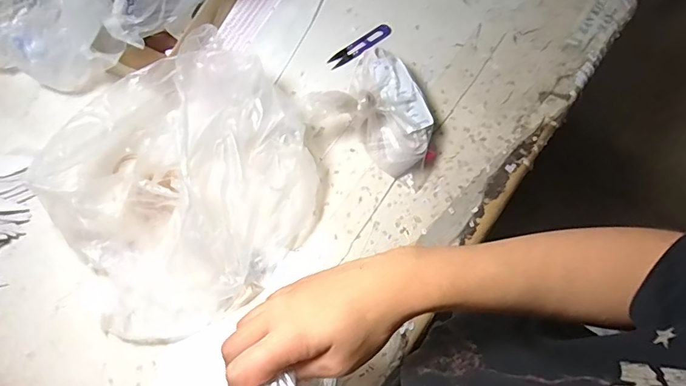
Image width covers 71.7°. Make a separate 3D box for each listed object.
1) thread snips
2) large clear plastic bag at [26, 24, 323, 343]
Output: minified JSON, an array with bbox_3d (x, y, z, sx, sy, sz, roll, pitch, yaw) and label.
[{"bbox_3d":[0.025,-0.212,0.684,0.102,0.010,0.023,-34,74,-11],"label":"thread snips"},{"bbox_3d":[-0.176,-0.011,0.536,0.284,0.140,0.269,-29,73,-9],"label":"large clear plastic bag"}]

